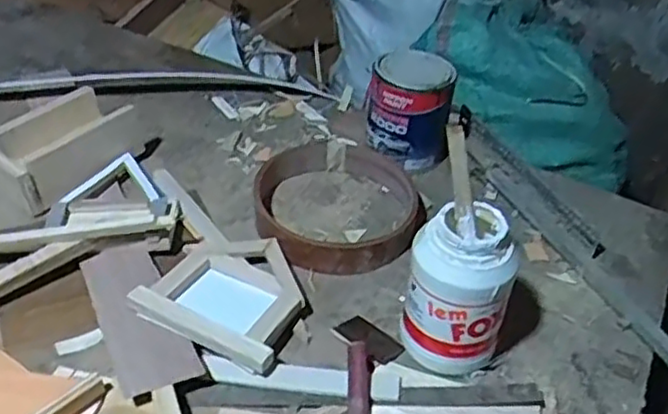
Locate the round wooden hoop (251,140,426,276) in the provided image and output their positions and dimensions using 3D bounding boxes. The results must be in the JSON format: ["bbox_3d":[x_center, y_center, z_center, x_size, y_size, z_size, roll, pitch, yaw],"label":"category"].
[{"bbox_3d":[0.006,-0.006,0.846,0.202,0.042,0.201,2,39,-2],"label":"round wooden hoop"}]

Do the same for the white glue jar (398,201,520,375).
[{"bbox_3d":[0.115,0.079,0.660,0.093,0.155,0.079,12,40,10],"label":"white glue jar"}]

